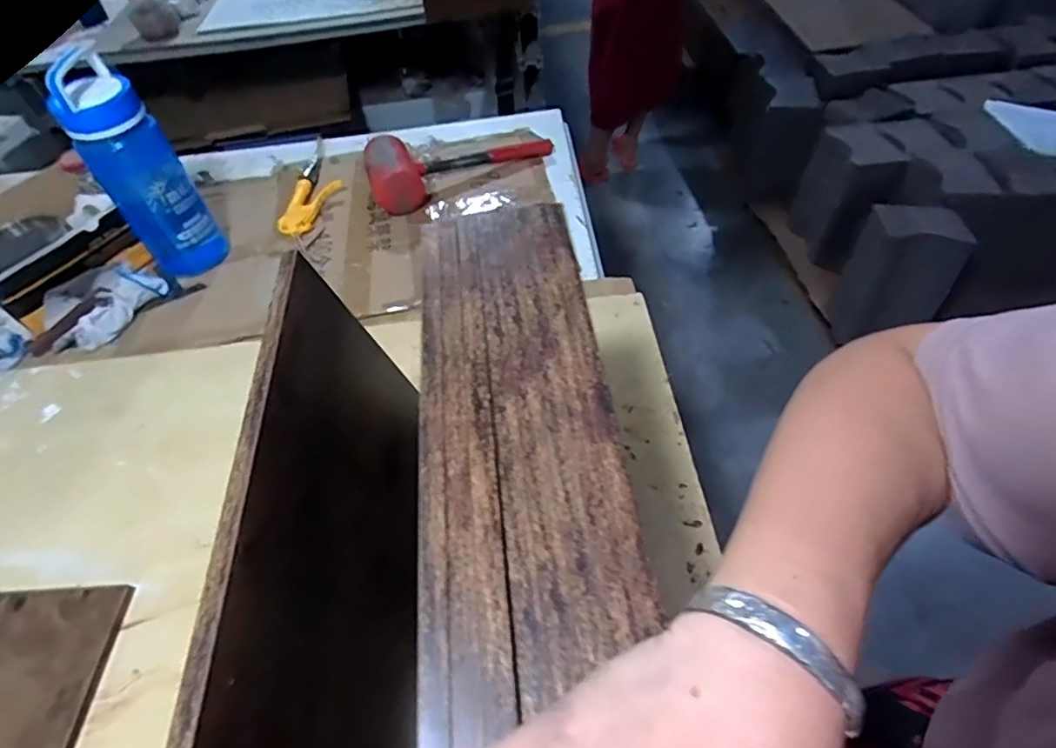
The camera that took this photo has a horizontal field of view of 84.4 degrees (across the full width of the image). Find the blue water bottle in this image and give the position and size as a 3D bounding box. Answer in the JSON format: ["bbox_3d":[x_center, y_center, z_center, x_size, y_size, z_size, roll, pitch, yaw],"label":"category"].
[{"bbox_3d":[-0.521,-0.269,0.792,0.102,0.285,0.092,-37,58,-22],"label":"blue water bottle"}]

